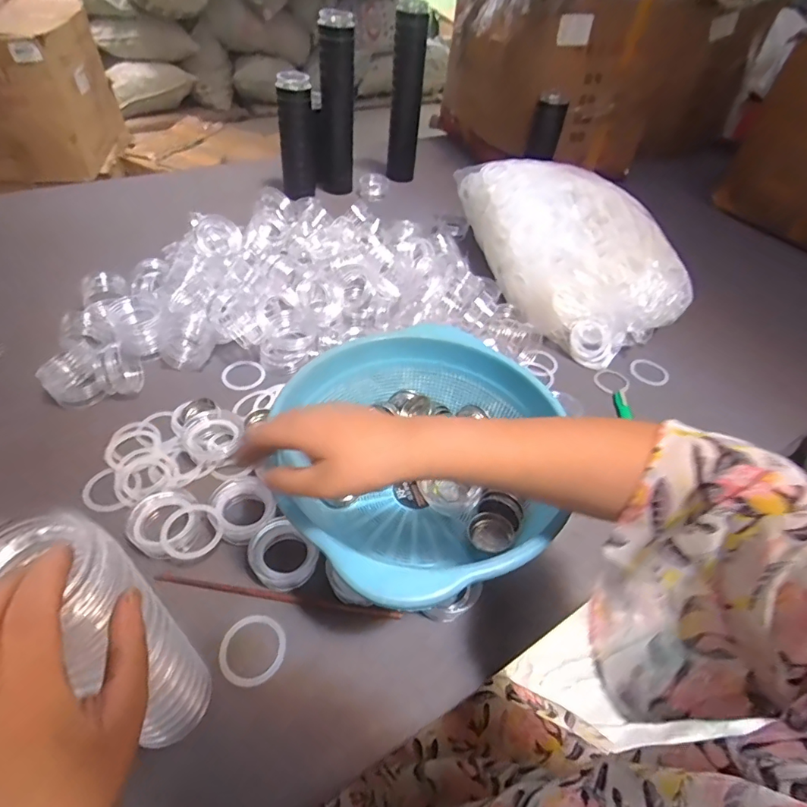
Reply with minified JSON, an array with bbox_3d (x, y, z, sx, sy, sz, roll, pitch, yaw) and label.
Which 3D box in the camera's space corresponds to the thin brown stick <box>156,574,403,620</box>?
[{"bbox_3d":[-0.123,0.189,0.471,0.243,0.008,0.008,9,46,3],"label":"thin brown stick"}]

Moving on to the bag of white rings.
[{"bbox_3d":[0.267,-0.298,0.866,0.235,0.159,0.477,-18,50,-21],"label":"bag of white rings"}]

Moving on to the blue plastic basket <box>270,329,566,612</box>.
[{"bbox_3d":[0.021,0.062,0.483,0.266,0.123,0.273,3,46,-3],"label":"blue plastic basket"}]

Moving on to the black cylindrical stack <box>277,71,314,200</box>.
[{"bbox_3d":[-0.223,-0.559,1.010,0.074,0.220,0.073,-7,47,-12],"label":"black cylindrical stack"}]

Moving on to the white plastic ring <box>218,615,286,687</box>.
[{"bbox_3d":[-0.138,0.223,0.439,0.058,0.007,0.062,3,46,-3],"label":"white plastic ring"}]

